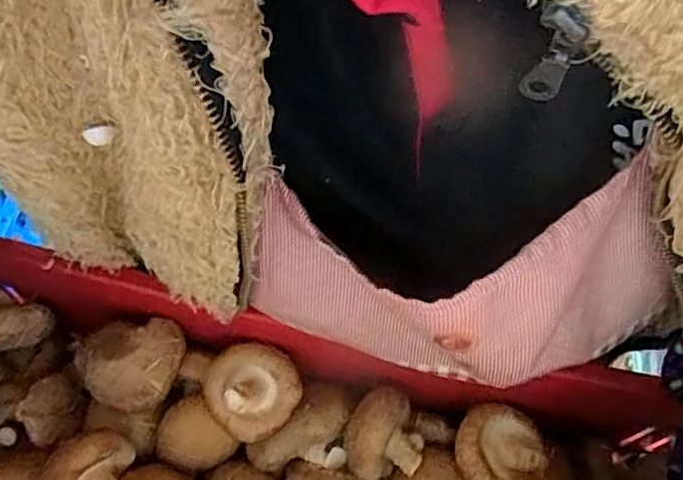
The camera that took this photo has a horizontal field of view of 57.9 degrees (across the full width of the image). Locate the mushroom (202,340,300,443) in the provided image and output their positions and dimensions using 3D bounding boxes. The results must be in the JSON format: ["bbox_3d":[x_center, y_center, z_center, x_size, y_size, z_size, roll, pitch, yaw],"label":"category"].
[{"bbox_3d":[-0.048,0.079,0.328,0.047,0.032,0.047,0,62,0],"label":"mushroom"}]

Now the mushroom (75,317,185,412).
[{"bbox_3d":[-0.110,0.067,0.329,0.049,0.028,0.042,-3,62,-1],"label":"mushroom"}]

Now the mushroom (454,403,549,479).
[{"bbox_3d":[0.082,0.109,0.329,0.044,0.019,0.041,0,62,0],"label":"mushroom"}]

